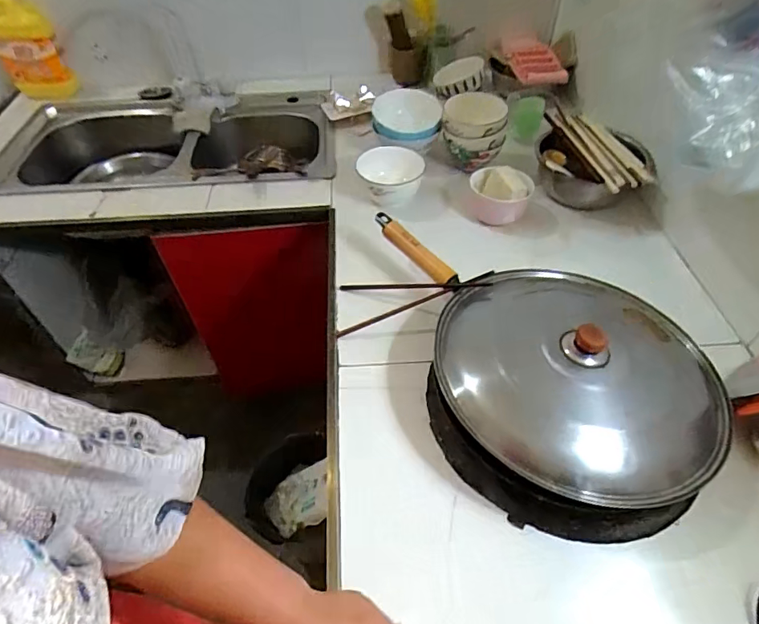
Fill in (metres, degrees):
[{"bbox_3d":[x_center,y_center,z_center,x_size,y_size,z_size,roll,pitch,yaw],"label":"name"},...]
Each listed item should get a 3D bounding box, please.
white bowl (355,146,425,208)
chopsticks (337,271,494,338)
[{"bbox_3d":[0.021,-0.252,0.908,0.124,0.073,0.122,-1,49,2],"label":"white bowl"},{"bbox_3d":[0.051,-0.024,0.723,0.237,0.020,0.099,-14,46,18],"label":"chopsticks"}]

